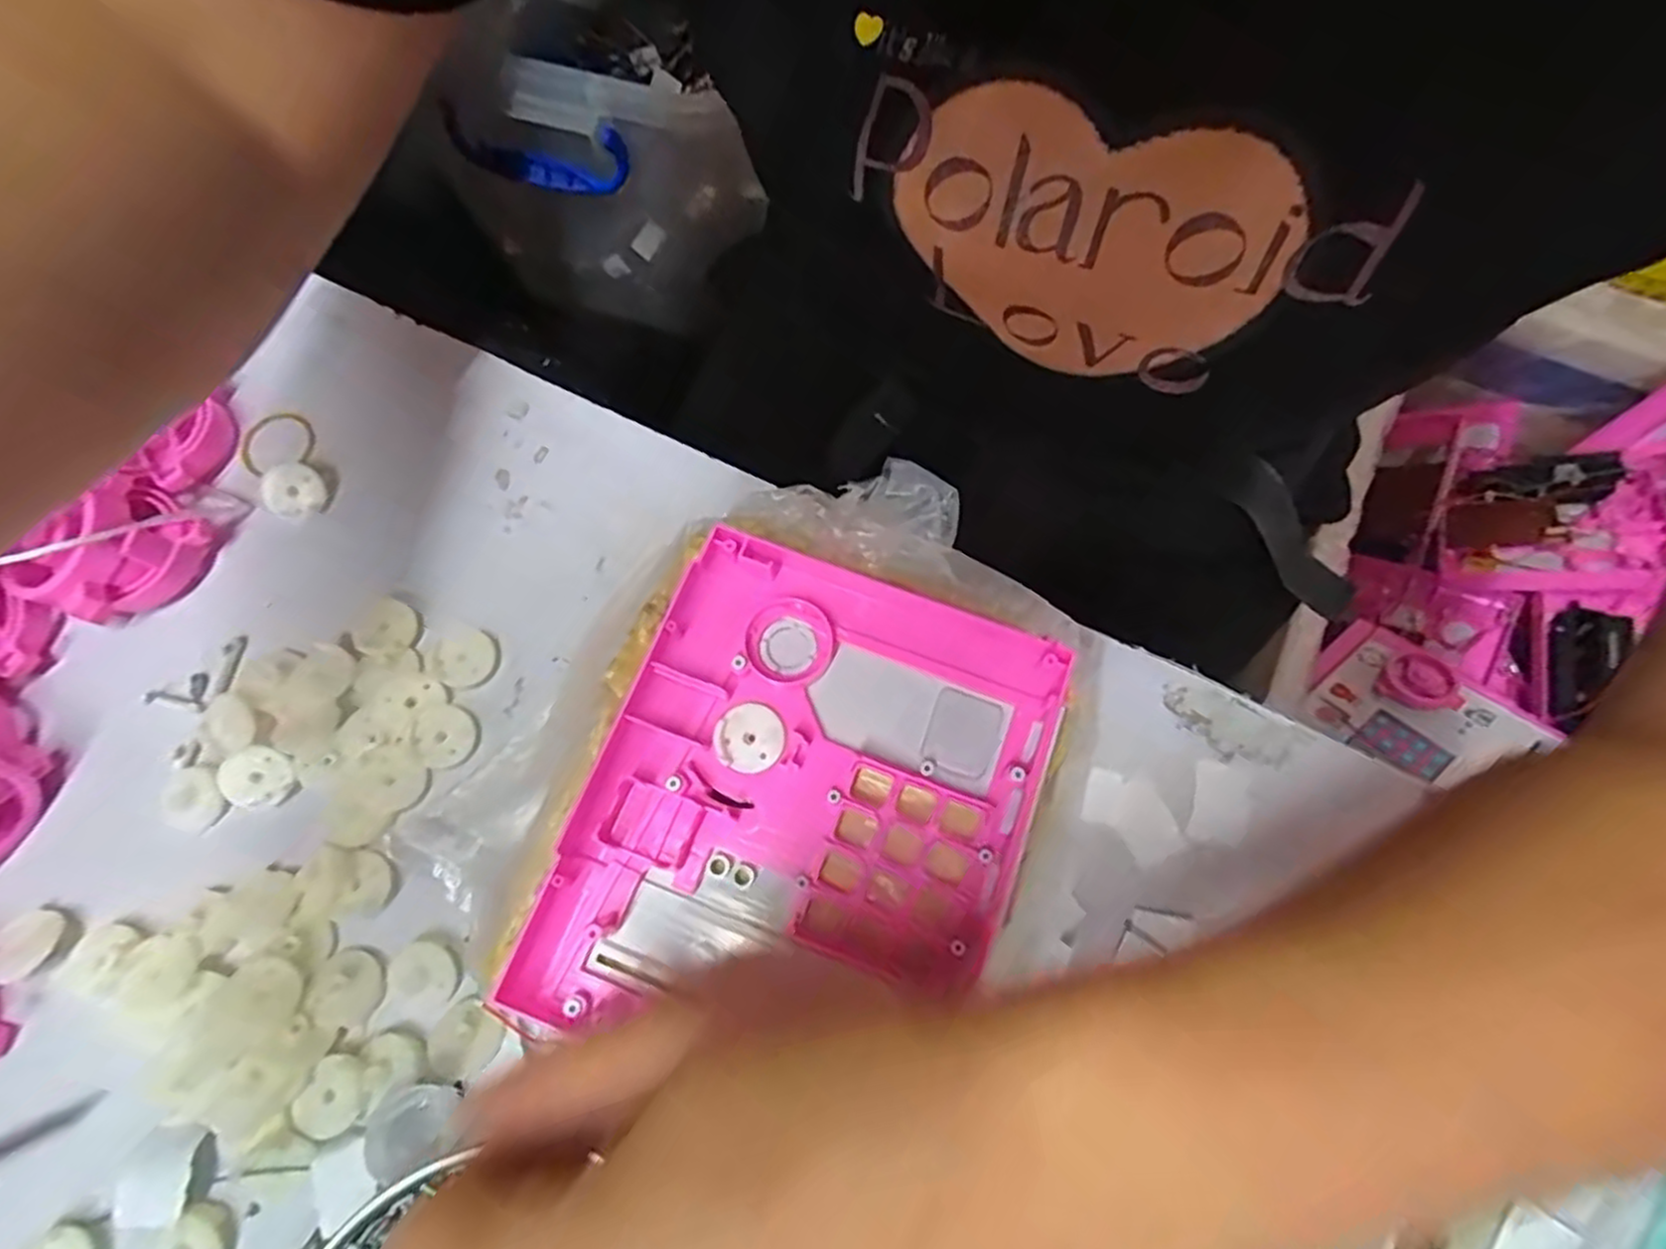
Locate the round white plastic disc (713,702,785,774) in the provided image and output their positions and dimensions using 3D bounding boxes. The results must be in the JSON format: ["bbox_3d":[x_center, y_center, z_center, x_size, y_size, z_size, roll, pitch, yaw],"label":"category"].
[{"bbox_3d":[-0.028,0.038,0.246,0.023,0.004,0.023,0,71,0],"label":"round white plastic disc"}]

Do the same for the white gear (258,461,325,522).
[{"bbox_3d":[-0.223,-0.055,0.303,0.021,0.009,0.022,0,71,0],"label":"white gear"}]

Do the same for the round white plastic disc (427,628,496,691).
[{"bbox_3d":[-0.142,0.013,0.282,0.022,0.004,0.023,25,72,8],"label":"round white plastic disc"}]

